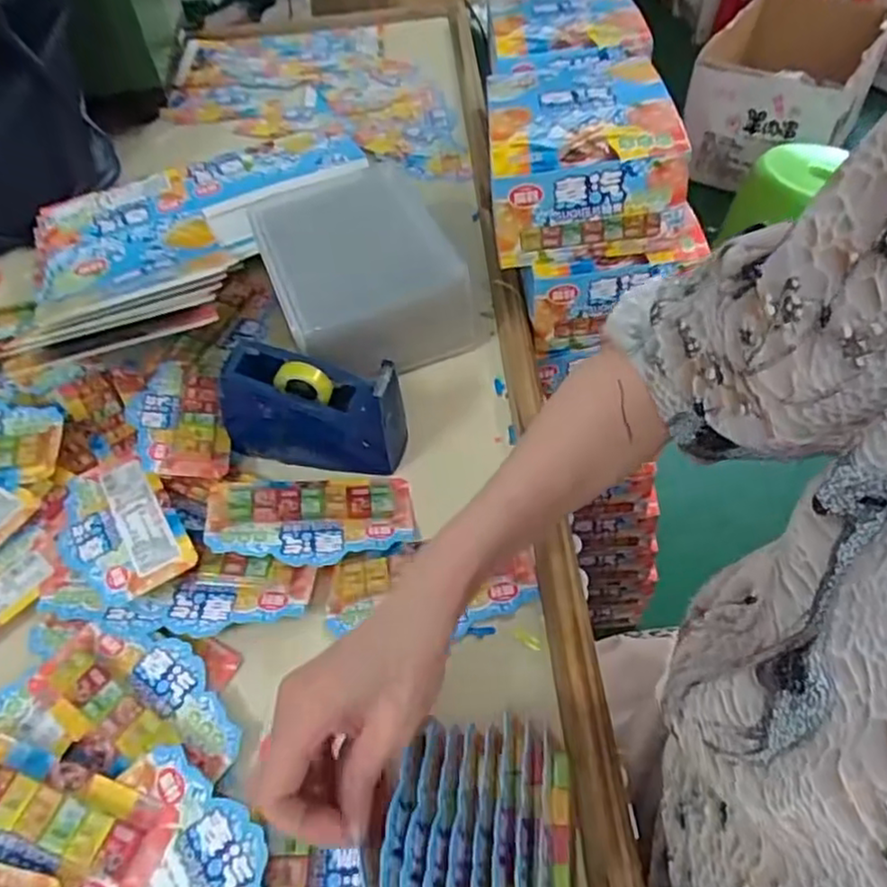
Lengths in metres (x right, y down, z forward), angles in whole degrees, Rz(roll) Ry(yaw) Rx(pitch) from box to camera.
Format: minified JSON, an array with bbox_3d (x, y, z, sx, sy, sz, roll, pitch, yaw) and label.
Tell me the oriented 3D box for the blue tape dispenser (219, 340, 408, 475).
[{"bbox_3d":[-0.101,-0.028,0.524,0.140,0.076,0.054,9,52,11],"label":"blue tape dispenser"}]

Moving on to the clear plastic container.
[{"bbox_3d":[-0.078,-0.163,0.630,0.158,0.077,0.217,-19,52,-12],"label":"clear plastic container"}]

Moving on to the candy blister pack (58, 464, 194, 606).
[{"bbox_3d":[-0.238,0.060,0.494,0.080,0.010,0.140,-29,48,-18],"label":"candy blister pack"}]

